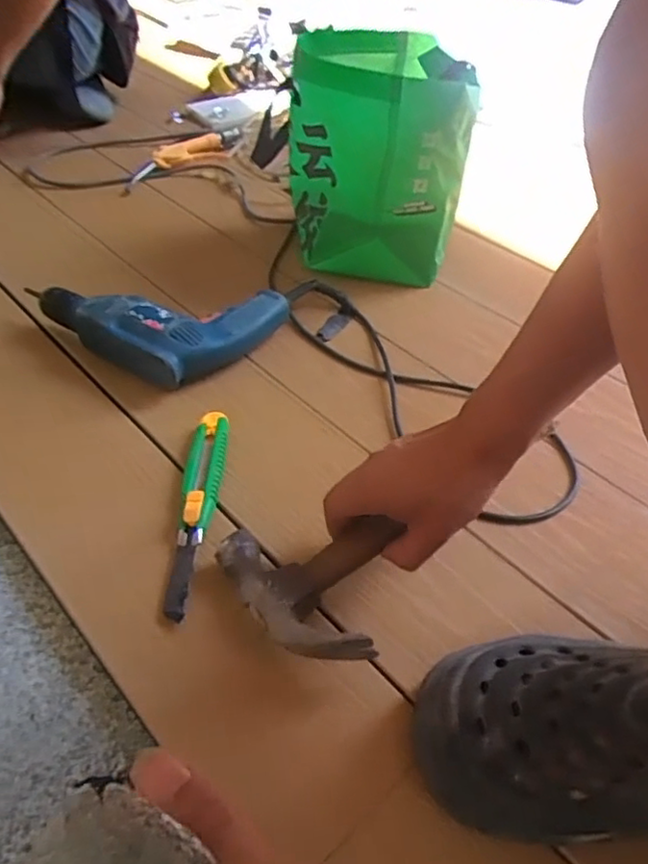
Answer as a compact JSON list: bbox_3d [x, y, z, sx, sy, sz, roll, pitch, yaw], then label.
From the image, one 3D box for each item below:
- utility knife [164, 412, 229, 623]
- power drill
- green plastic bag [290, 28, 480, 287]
[{"bbox_3d":[-0.114,0.062,0.574,0.033,0.023,0.215,4,46,0],"label":"utility knife"},{"bbox_3d":[-0.187,-0.142,0.748,0.229,0.066,0.186,31,51,24],"label":"power drill"},{"bbox_3d":[0.069,-0.376,0.867,0.211,0.247,0.264,7,46,2],"label":"green plastic bag"}]

